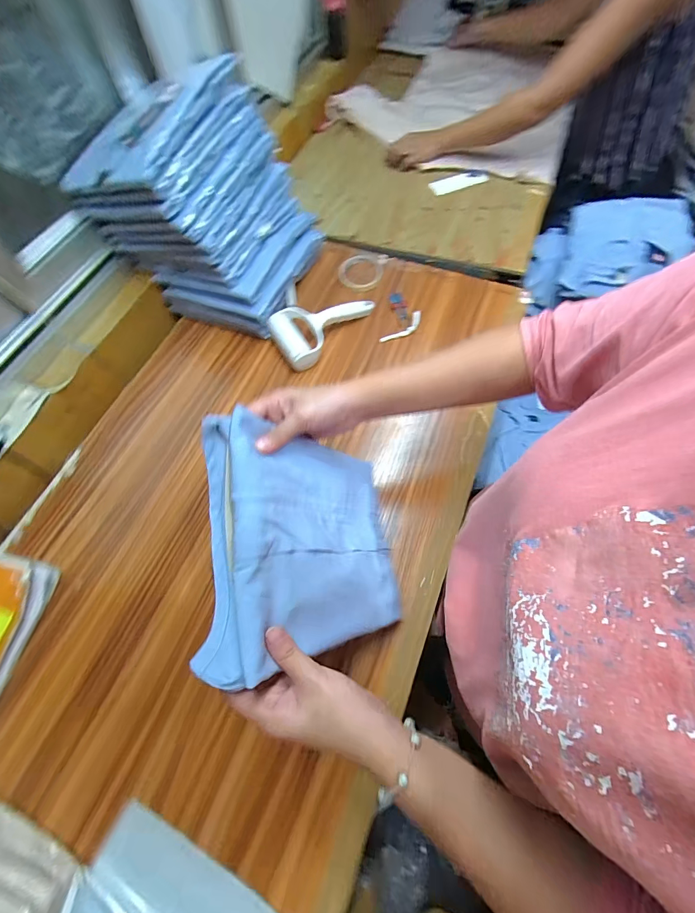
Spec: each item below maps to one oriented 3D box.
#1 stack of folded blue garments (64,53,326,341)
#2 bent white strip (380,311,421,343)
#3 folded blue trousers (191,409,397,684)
[{"bbox_3d":[-0.228,-0.418,0.600,0.283,0.261,0.258,20,67,13],"label":"stack of folded blue garments"},{"bbox_3d":[0.101,-0.230,0.637,0.092,0.016,0.031,-42,70,-15],"label":"bent white strip"},{"bbox_3d":[-0.037,0.084,0.369,0.050,0.236,0.203,-22,67,31],"label":"folded blue trousers"}]

